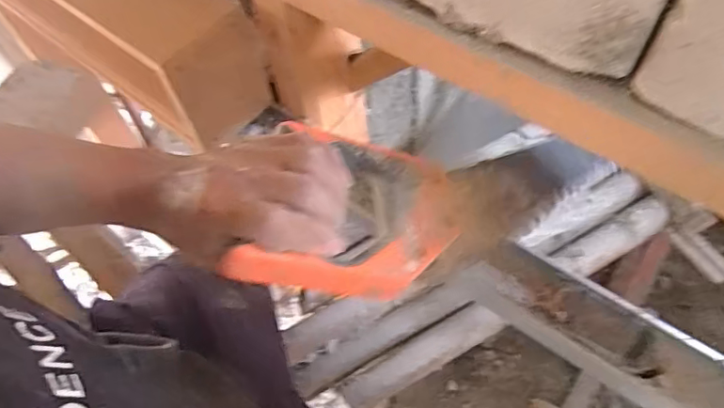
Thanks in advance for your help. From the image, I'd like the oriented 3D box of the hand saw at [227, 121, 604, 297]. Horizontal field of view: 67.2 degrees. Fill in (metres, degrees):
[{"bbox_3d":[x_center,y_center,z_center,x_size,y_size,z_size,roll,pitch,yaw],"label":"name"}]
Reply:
[{"bbox_3d":[0.073,-0.020,0.409,0.401,0.033,0.119,-17,53,-44],"label":"hand saw"}]

